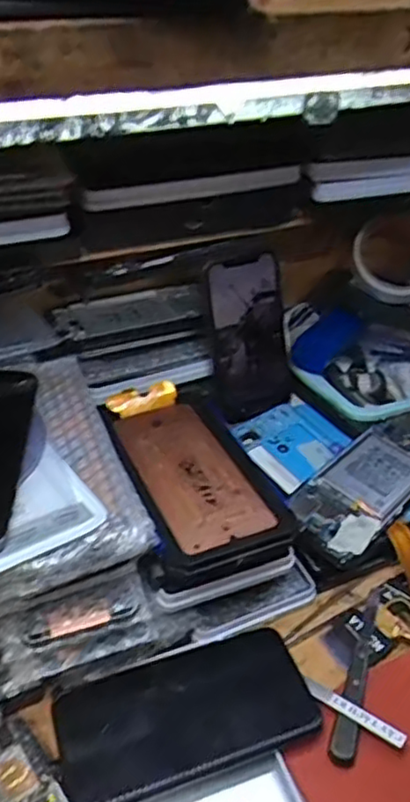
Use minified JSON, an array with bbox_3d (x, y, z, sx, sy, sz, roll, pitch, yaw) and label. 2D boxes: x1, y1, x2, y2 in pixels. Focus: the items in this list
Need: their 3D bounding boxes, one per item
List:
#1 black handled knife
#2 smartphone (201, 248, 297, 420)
[{"bbox_3d":[0.108,0.181,0.451,0.016,0.011,0.137,16,40,16],"label":"black handled knife"},{"bbox_3d":[0.040,-0.057,0.589,0.076,0.140,0.013,-19,25,-17],"label":"smartphone"}]

